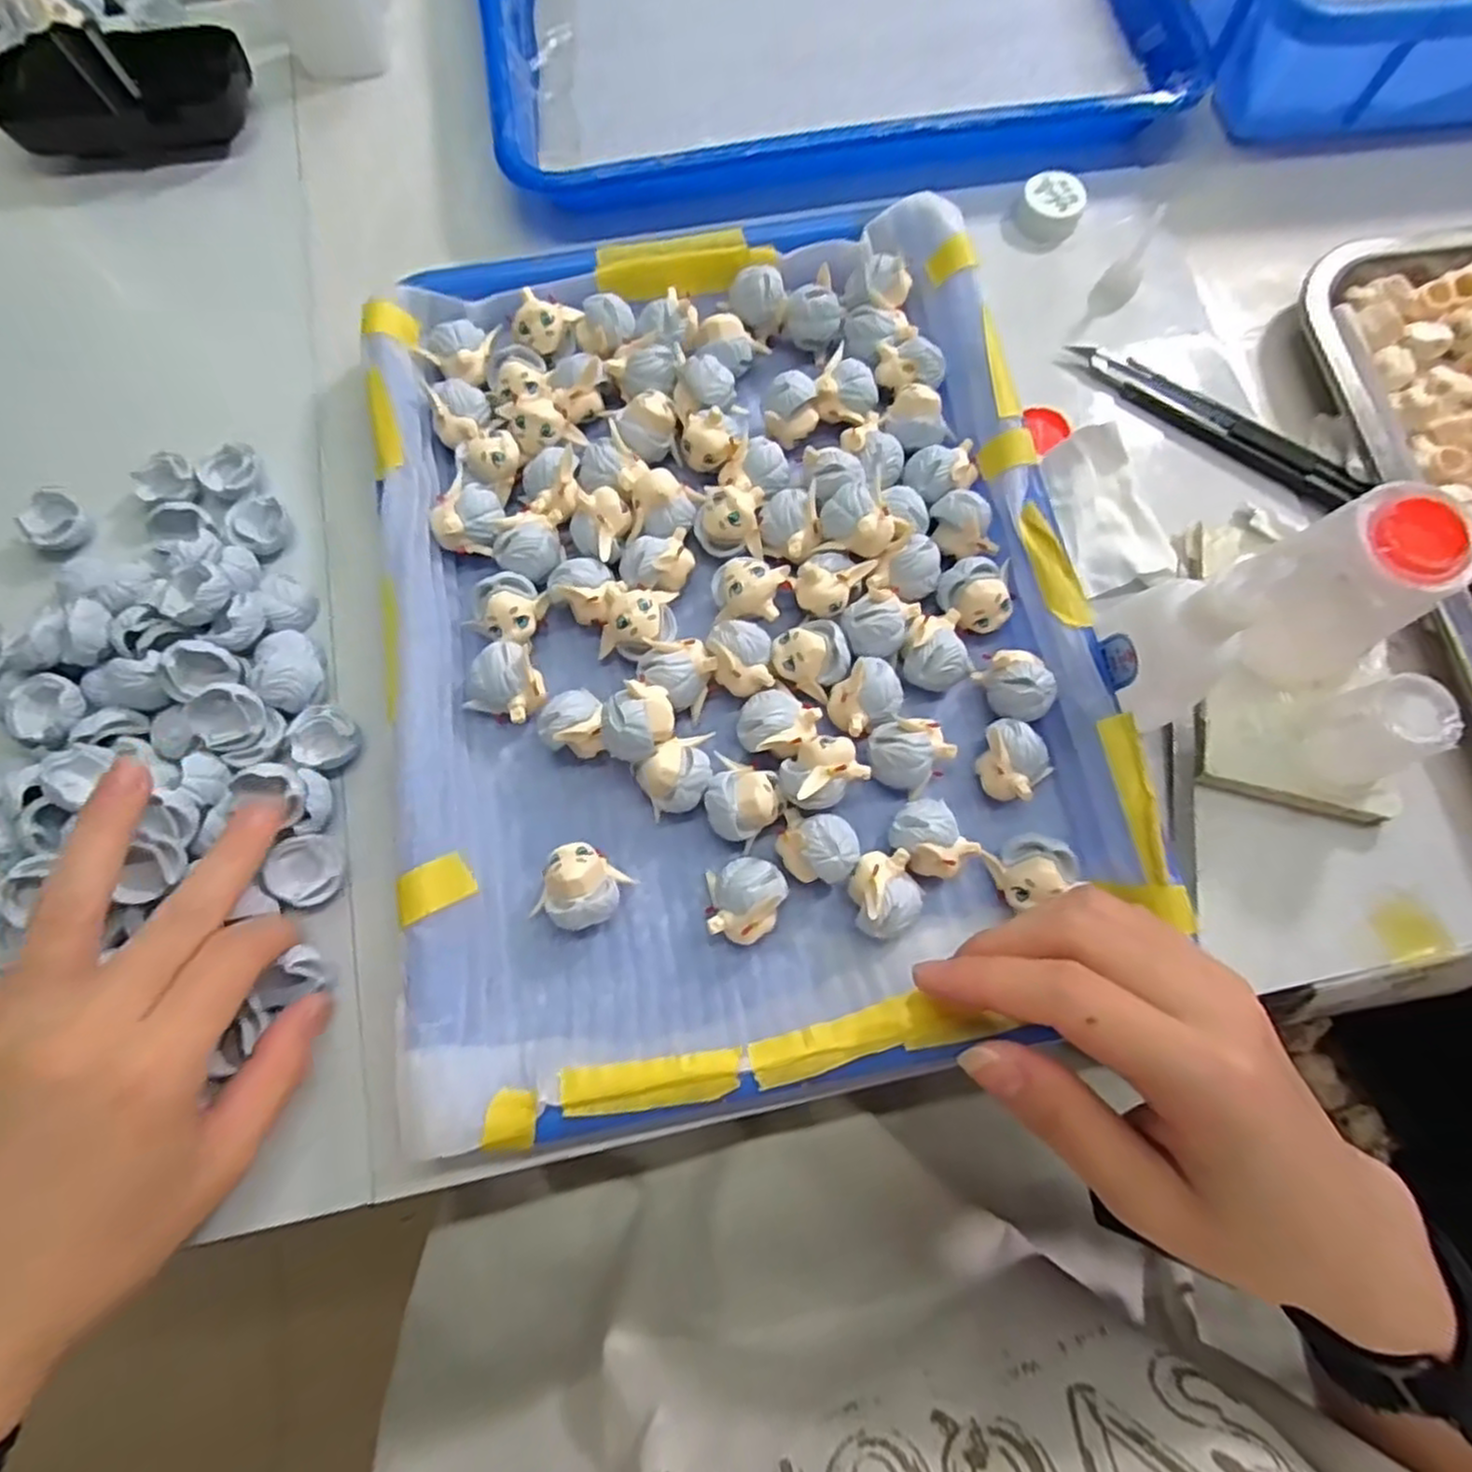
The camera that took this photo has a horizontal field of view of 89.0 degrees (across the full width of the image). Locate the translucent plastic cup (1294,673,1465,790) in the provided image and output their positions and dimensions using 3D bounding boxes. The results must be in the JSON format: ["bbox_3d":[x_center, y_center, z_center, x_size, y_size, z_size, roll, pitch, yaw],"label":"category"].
[{"bbox_3d":[0.220,-0.002,0.256,0.027,0.038,0.030,-17,75,-4],"label":"translucent plastic cup"}]

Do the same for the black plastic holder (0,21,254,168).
[{"bbox_3d":[-0.287,-0.305,0.354,0.111,0.035,0.058,-8,75,-2],"label":"black plastic holder"}]

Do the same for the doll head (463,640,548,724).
[{"bbox_3d":[-0.083,-0.018,0.275,0.025,0.020,0.027,0,75,1],"label":"doll head"}]

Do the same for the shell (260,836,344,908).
[{"bbox_3d":[-0.151,0.047,0.263,0.022,0.010,0.023,0,75,1],"label":"shell"}]

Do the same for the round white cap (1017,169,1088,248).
[{"bbox_3d":[0.147,-0.247,0.350,0.028,0.013,0.027,0,75,1],"label":"round white cap"}]

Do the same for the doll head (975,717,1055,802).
[{"bbox_3d":[0.098,0.010,0.270,0.026,0.021,0.025,0,75,1],"label":"doll head"}]

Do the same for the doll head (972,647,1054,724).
[{"bbox_3d":[0.104,-0.017,0.274,0.021,0.025,0.025,-16,75,-4],"label":"doll head"}]

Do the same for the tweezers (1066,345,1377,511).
[{"bbox_3d":[0.205,-0.135,0.324,0.129,0.015,0.018,35,78,10],"label":"tweezers"}]

